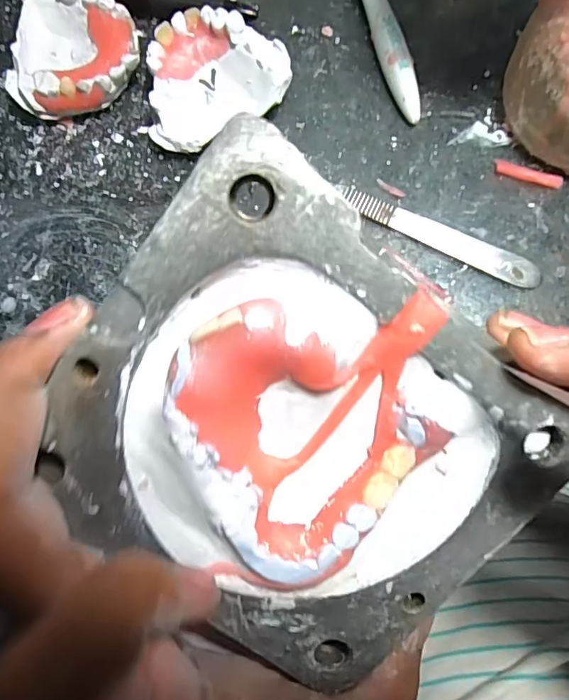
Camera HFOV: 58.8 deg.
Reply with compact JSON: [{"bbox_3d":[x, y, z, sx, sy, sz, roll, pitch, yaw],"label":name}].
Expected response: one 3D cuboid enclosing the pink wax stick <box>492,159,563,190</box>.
[{"bbox_3d":[0.109,-0.078,0.226,0.030,0.004,0.006,15,84,6],"label":"pink wax stick"}]

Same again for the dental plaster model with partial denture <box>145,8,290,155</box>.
[{"bbox_3d":[-0.029,-0.121,0.231,0.061,0.027,0.055,-1,83,4],"label":"dental plaster model with partial denture"}]

